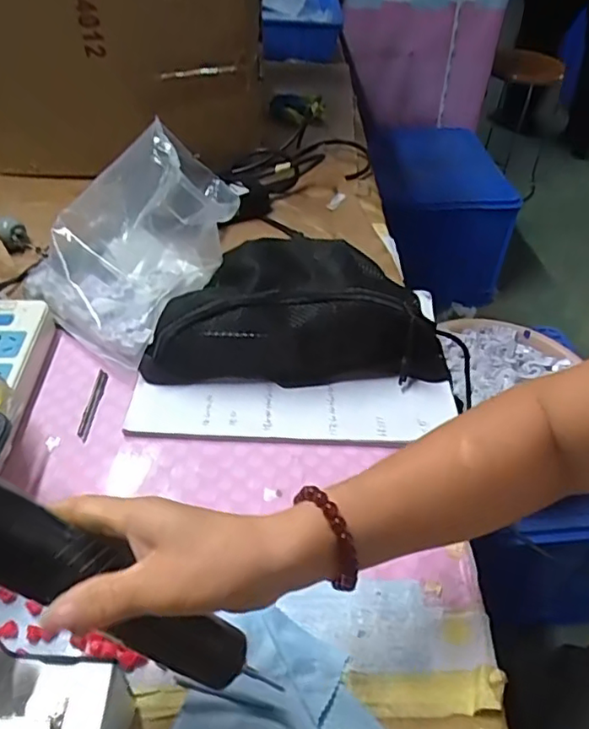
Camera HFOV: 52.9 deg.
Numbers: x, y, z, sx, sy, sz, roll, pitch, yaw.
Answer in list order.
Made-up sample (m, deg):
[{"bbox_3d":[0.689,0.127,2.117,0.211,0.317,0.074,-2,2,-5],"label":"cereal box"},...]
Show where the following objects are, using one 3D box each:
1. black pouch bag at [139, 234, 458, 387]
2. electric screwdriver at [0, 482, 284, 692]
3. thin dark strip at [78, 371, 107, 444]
[{"bbox_3d":[0.001,-0.057,0.561,0.264,0.078,0.130,1,46,-2],"label":"black pouch bag"},{"bbox_3d":[-0.109,0.100,0.288,0.248,0.030,0.036,42,42,-23],"label":"electric screwdriver"},{"bbox_3d":[-0.179,0.035,0.526,0.010,0.004,0.080,3,46,0],"label":"thin dark strip"}]

